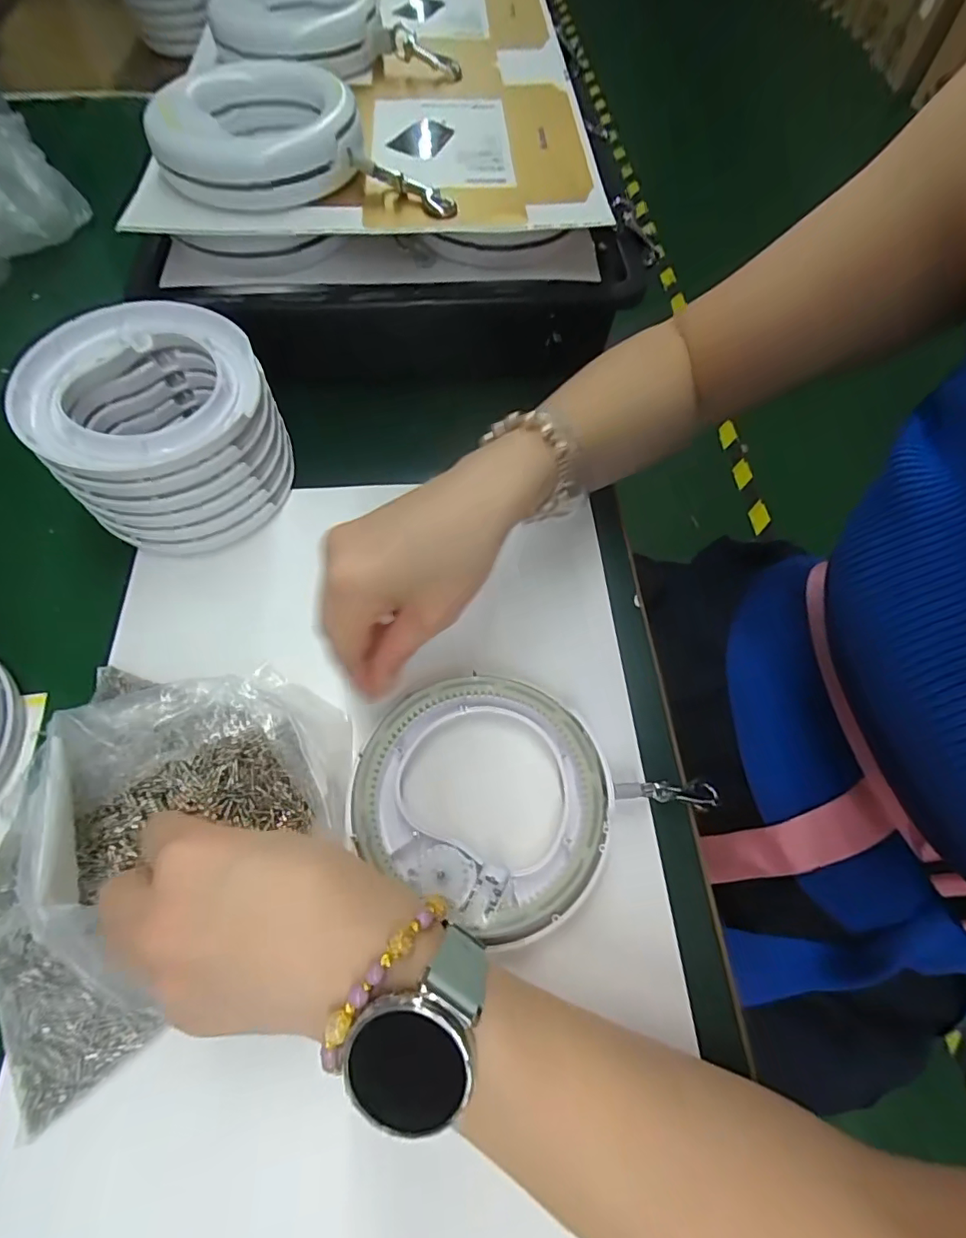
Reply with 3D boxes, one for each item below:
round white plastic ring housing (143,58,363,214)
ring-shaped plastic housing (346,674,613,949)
[{"bbox_3d":[-0.148,-0.317,0.341,0.123,0.035,0.130,-1,64,2],"label":"round white plastic ring housing"},{"bbox_3d":[0.003,0.087,0.274,0.125,0.024,0.114,29,69,16],"label":"ring-shaped plastic housing"}]

